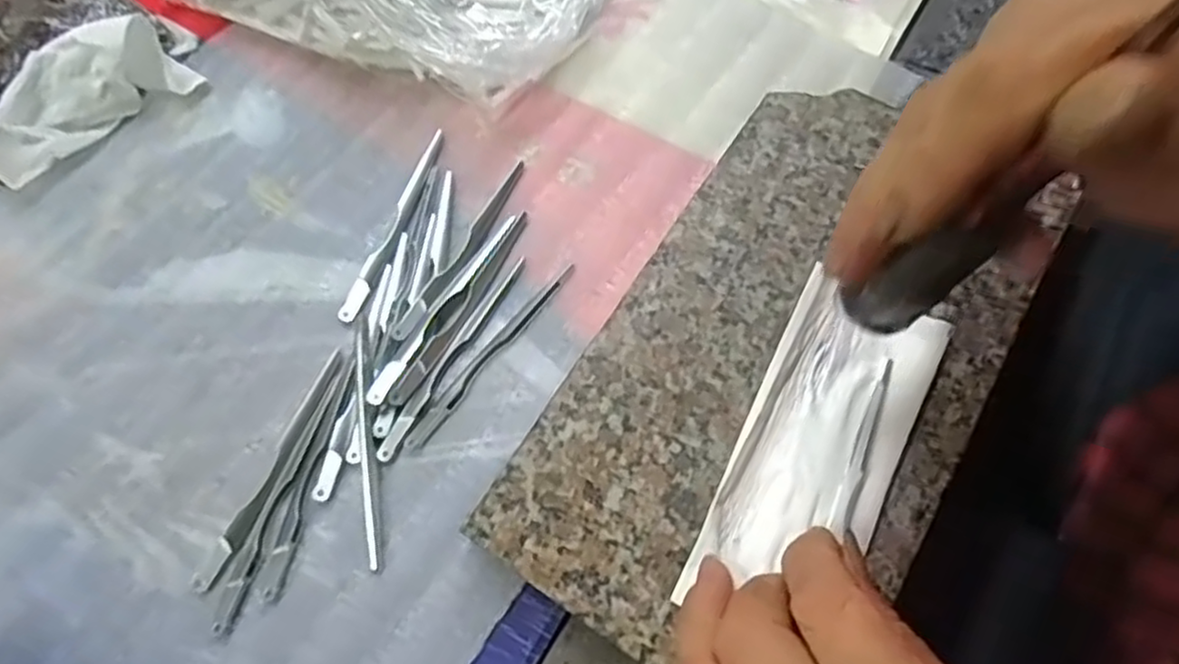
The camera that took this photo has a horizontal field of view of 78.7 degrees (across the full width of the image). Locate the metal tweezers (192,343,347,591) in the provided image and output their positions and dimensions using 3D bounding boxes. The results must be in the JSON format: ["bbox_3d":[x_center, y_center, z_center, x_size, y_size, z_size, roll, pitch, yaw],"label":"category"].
[{"bbox_3d":[-0.126,0.053,0.288,0.010,0.004,0.103,21,70,9],"label":"metal tweezers"}]

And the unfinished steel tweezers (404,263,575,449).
[{"bbox_3d":[-0.040,0.009,0.301,0.007,0.005,0.101,37,73,15],"label":"unfinished steel tweezers"}]

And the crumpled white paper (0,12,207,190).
[{"bbox_3d":[-0.241,-0.111,0.336,0.046,0.040,0.098,39,74,15],"label":"crumpled white paper"}]

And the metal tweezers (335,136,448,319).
[{"bbox_3d":[-0.088,-0.050,0.328,0.010,0.004,0.102,18,69,8],"label":"metal tweezers"}]

